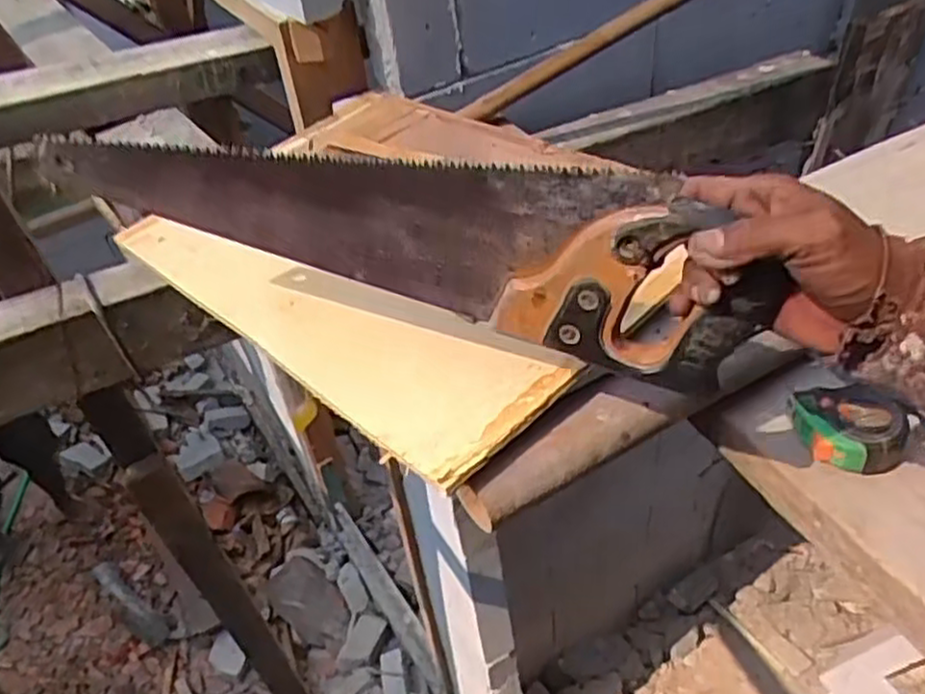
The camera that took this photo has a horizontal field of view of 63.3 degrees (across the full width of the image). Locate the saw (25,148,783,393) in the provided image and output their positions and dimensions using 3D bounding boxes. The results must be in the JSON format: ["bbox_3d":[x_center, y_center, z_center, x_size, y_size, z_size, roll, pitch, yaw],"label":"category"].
[{"bbox_3d":[-0.062,-0.073,0.456,0.464,0.108,0.030,14,46,18],"label":"saw"}]

